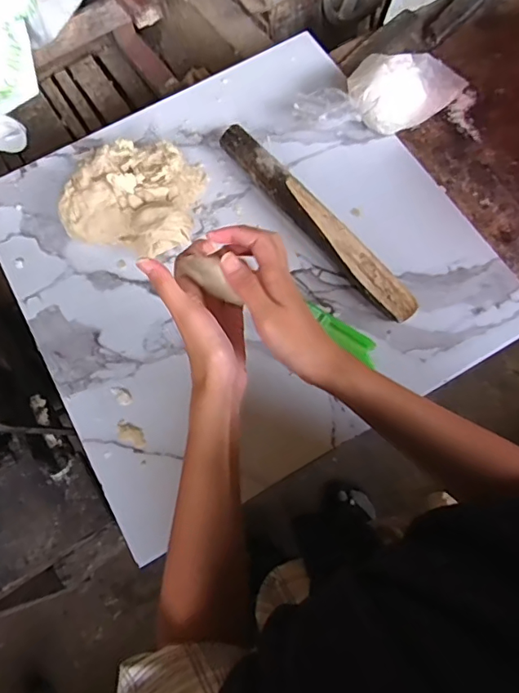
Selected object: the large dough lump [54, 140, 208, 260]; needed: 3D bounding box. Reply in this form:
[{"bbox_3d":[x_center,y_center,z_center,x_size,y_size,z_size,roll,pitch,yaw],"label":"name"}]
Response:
[{"bbox_3d":[-0.143,-0.179,0.577,0.151,0.055,0.138,15,72,5],"label":"large dough lump"}]

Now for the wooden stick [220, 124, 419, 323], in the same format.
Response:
[{"bbox_3d":[0.062,-0.144,0.574,0.038,0.033,0.302,-37,75,-12],"label":"wooden stick"}]

